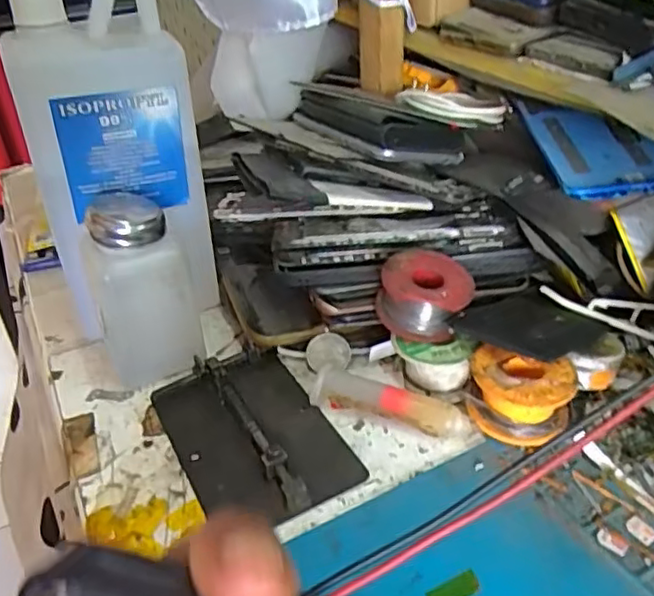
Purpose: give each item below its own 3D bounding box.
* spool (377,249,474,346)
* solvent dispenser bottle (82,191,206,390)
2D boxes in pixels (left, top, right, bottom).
[{"bbox_3d":[0.057,-0.005,0.374,0.053,0.036,0.054,-2,34,1],"label":"spool"},{"bbox_3d":[-0.109,-0.005,0.373,0.057,0.102,0.052,-10,35,-11],"label":"solvent dispenser bottle"}]

